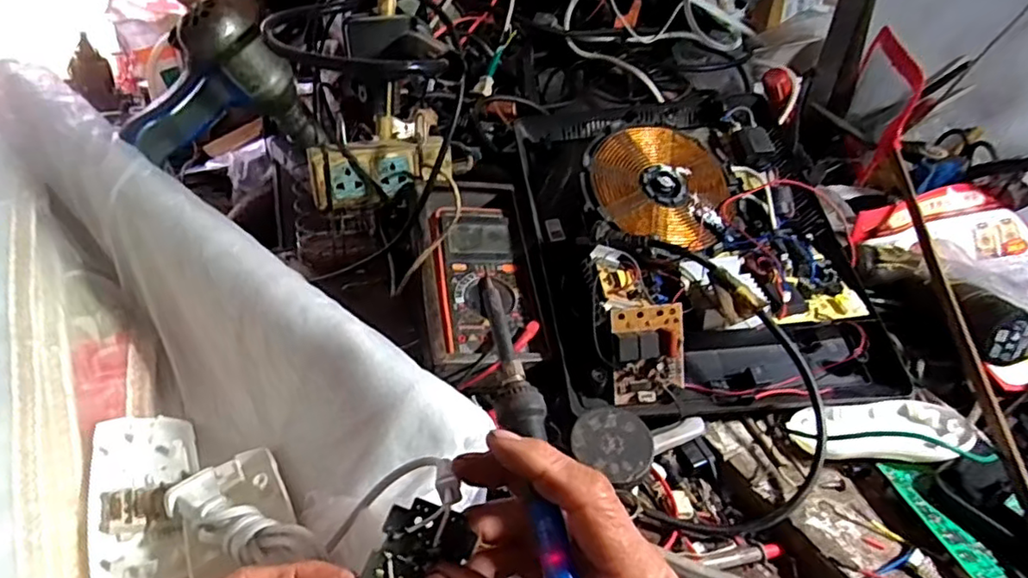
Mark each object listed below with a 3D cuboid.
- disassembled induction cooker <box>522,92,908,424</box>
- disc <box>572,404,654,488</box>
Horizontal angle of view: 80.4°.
[{"bbox_3d":[0.164,-0.059,0.567,0.294,0.093,0.364,-5,56,-9],"label":"disassembled induction cooker"},{"bbox_3d":[0.070,0.106,0.426,0.058,0.006,0.049,33,57,24],"label":"disc"}]

